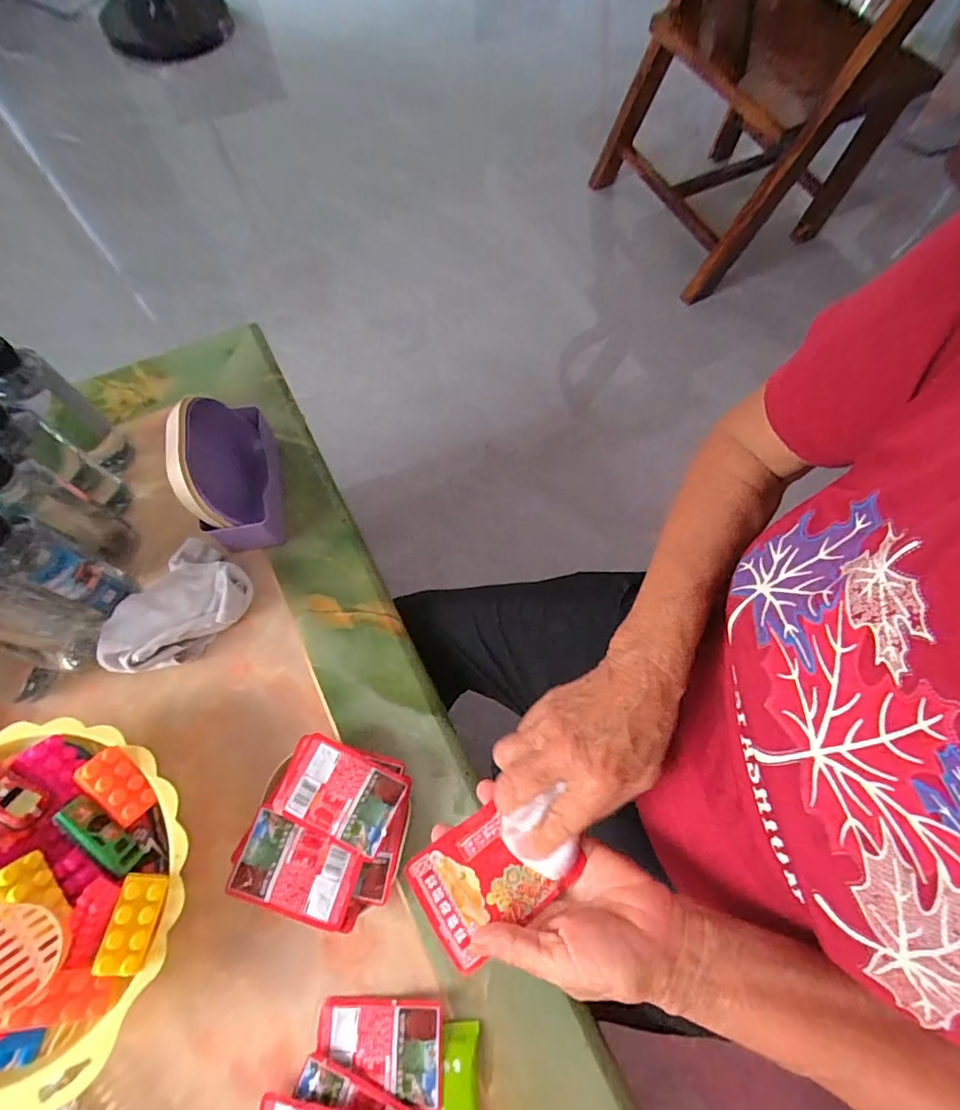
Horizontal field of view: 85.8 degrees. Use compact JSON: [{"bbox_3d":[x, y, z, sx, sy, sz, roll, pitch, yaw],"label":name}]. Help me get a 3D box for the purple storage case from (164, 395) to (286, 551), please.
[{"bbox_3d":[-0.252,-0.088,0.514,0.074,0.112,0.135,-12,70,-6],"label":"purple storage case"}]

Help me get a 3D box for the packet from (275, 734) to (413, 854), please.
[{"bbox_3d":[-0.120,0.206,0.448,0.101,0.011,0.069,21,70,6],"label":"packet"}]

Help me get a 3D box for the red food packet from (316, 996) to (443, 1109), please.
[{"bbox_3d":[-0.079,0.389,0.406,0.097,0.010,0.065,1,69,-1],"label":"red food packet"}]

